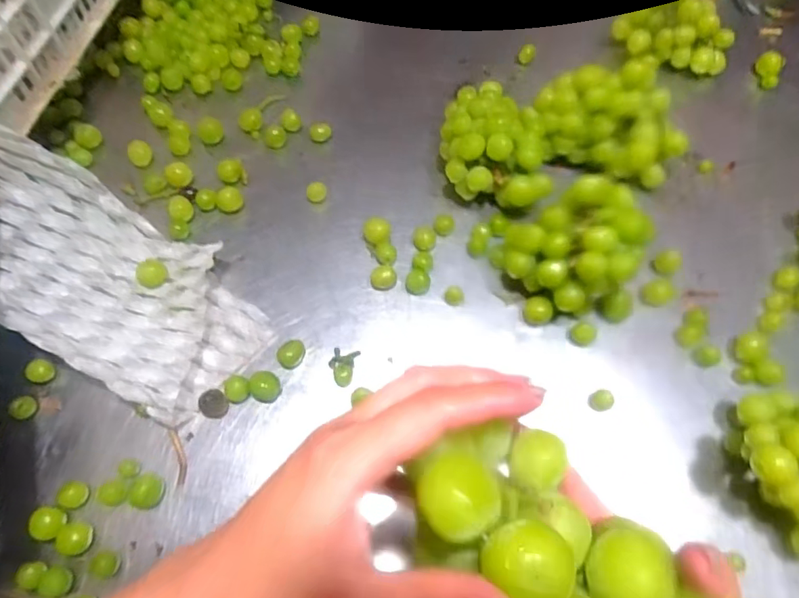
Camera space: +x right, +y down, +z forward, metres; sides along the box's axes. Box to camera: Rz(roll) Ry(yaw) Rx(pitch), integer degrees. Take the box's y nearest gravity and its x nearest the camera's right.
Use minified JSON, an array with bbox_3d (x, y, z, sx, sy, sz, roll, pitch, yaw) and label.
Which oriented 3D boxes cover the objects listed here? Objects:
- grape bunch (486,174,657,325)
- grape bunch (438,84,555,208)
[{"bbox_3d":[0.173,-0.041,0.504,0.127,0.099,0.110,-16,65,-8],"label":"grape bunch"},{"bbox_3d":[0.102,-0.170,0.578,0.121,0.077,0.155,6,64,2],"label":"grape bunch"}]

